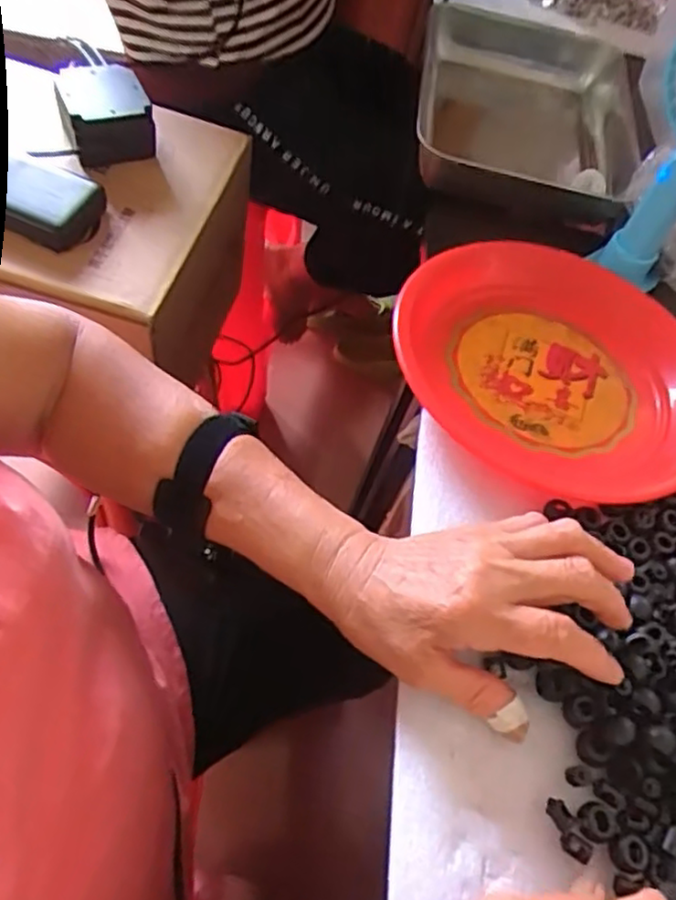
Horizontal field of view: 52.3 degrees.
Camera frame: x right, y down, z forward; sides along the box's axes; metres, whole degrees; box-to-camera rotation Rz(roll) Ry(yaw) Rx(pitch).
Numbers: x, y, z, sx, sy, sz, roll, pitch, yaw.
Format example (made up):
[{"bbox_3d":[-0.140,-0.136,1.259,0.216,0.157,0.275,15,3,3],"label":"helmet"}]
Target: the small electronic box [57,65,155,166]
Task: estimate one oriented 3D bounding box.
[{"bbox_3d":[-0.212,-0.310,0.631,0.076,0.050,0.079,-14,63,-19],"label":"small electronic box"}]

